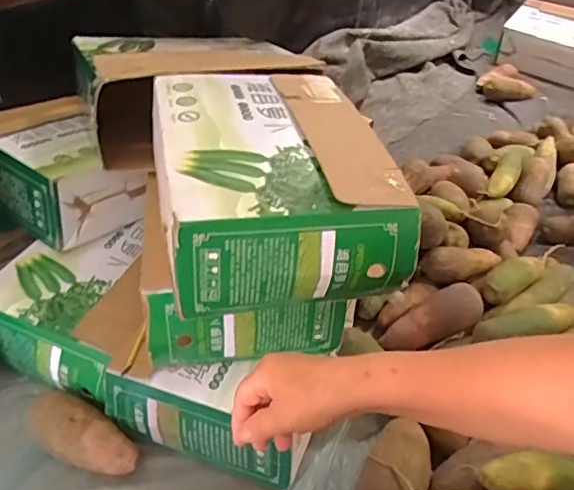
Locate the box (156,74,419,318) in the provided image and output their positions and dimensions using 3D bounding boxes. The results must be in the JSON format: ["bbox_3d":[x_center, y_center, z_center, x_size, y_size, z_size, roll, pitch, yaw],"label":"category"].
[{"bbox_3d":[-0.024,-0.094,0.706,0.246,0.116,0.352,-5,42,-13],"label":"box"}]

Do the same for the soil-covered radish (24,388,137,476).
[{"bbox_3d":[-0.281,0.266,0.767,0.164,0.064,0.076,21,42,18],"label":"soil-covered radish"}]

